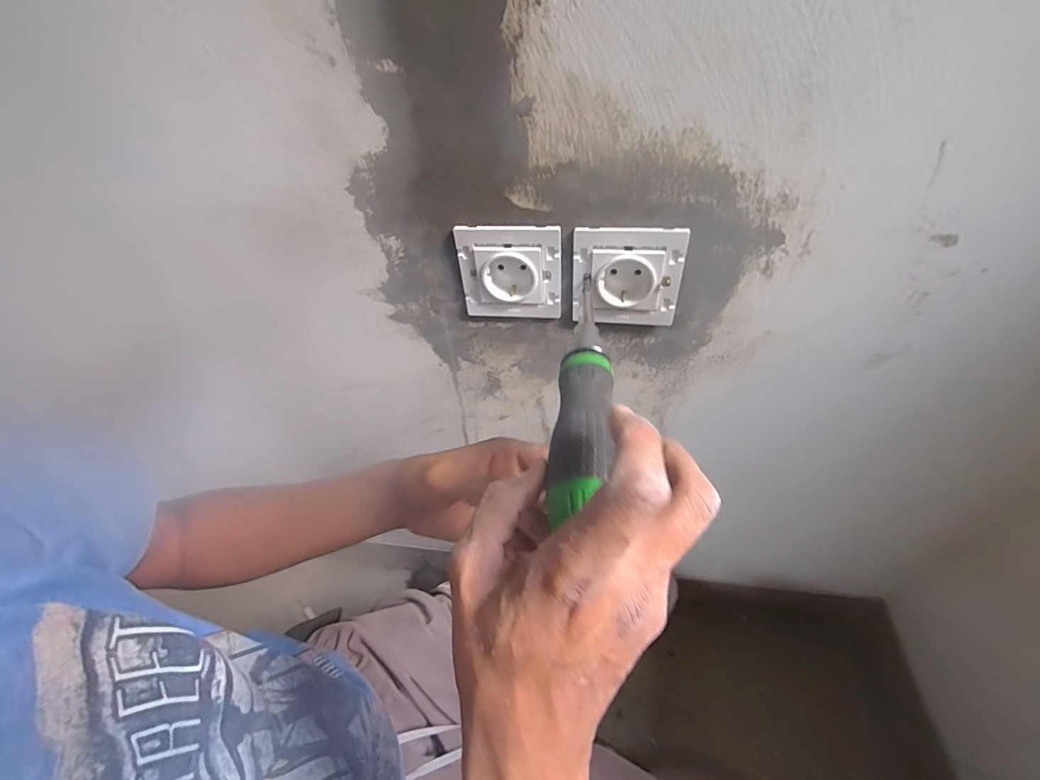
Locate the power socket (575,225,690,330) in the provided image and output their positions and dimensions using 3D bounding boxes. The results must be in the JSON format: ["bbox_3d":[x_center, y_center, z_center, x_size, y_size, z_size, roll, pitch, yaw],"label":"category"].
[{"bbox_3d":[0.086,-0.092,0.356,0.083,0.082,0.023,3,45,10],"label":"power socket"}]

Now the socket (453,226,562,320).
[{"bbox_3d":[-0.007,-0.099,0.370,0.082,0.082,0.019,0,45,8],"label":"socket"}]

